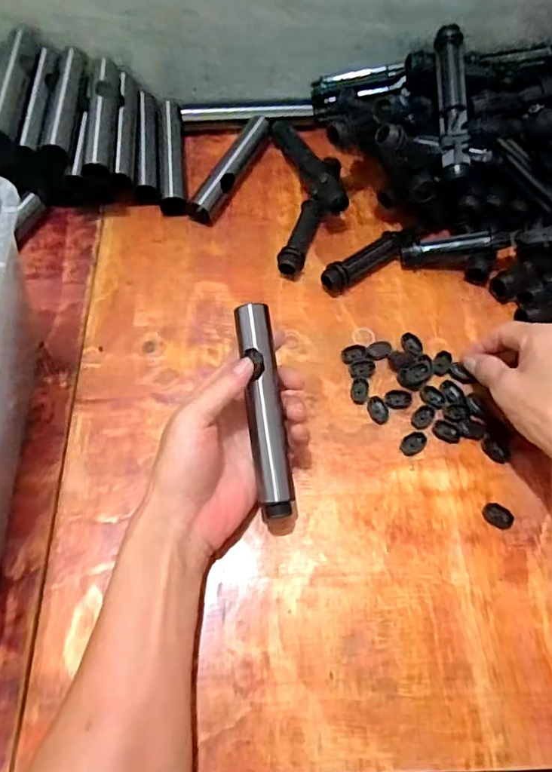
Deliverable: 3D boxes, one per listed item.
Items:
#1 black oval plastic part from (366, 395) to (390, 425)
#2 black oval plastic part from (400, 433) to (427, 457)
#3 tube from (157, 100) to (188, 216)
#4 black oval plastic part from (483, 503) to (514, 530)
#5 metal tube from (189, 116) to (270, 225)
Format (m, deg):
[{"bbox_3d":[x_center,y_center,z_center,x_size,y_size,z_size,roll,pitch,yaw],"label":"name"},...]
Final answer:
[{"bbox_3d":[0.083,0.019,0.441,0.016,0.004,0.024,-4,63,-6],"label":"black oval plastic part"},{"bbox_3d":[0.108,0.045,0.430,0.022,0.004,0.016,-31,69,-18],"label":"black oval plastic part"},{"bbox_3d":[-0.105,-0.235,0.552,0.025,0.018,0.143,-5,63,-6],"label":"tube"},{"bbox_3d":[0.165,0.096,0.407,0.023,0.006,0.016,31,65,12],"label":"black oval plastic part"},{"bbox_3d":[-0.044,-0.222,0.545,0.024,0.019,0.141,23,64,8],"label":"metal tube"}]

